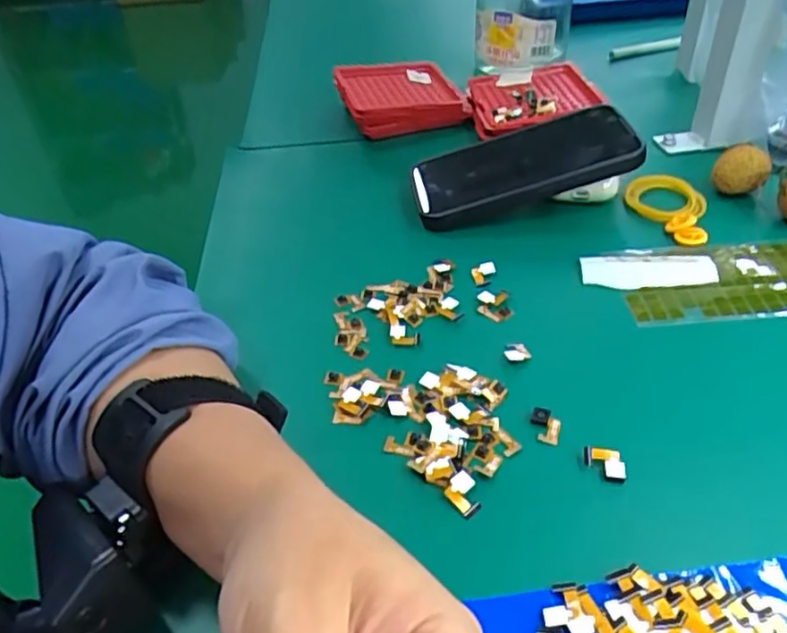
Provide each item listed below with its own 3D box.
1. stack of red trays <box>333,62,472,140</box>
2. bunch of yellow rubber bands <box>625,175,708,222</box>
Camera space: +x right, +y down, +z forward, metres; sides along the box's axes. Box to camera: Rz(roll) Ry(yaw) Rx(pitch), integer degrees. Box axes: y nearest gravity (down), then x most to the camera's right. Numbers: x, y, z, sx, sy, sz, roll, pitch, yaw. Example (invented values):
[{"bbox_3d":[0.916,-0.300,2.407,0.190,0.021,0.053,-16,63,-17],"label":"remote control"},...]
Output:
[{"bbox_3d":[0.005,-0.200,0.571,0.104,0.032,0.103,-11,41,-10],"label":"stack of red trays"},{"bbox_3d":[0.201,-0.086,0.470,0.047,0.017,0.057,-23,44,-22],"label":"bunch of yellow rubber bands"}]

